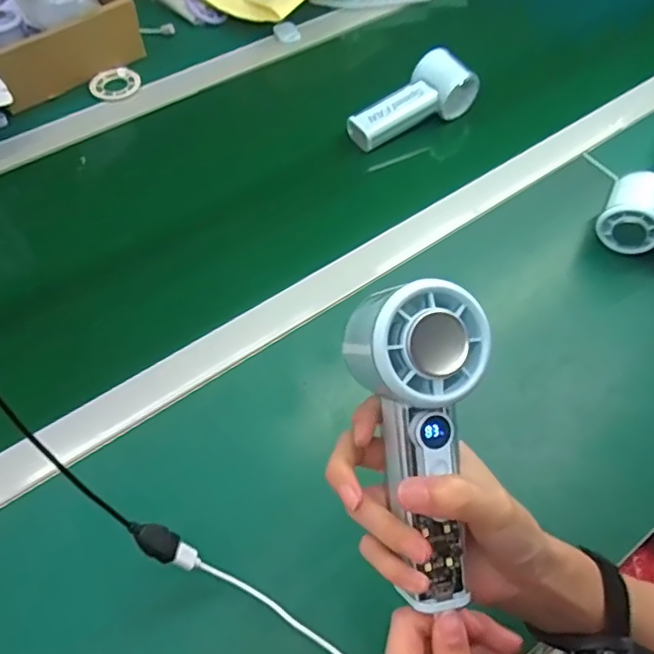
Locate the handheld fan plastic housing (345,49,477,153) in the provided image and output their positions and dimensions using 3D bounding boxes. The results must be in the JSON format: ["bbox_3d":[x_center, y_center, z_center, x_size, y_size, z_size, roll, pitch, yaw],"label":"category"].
[{"bbox_3d":[0.096,-0.249,0.640,0.138,0.048,0.070,-40,66,-23],"label":"handheld fan plastic housing"}]

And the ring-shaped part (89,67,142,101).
[{"bbox_3d":[-0.250,-0.289,0.690,0.056,0.010,0.047,-42,76,-14],"label":"ring-shaped part"}]

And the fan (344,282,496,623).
[{"bbox_3d":[0.048,0.054,0.278,0.062,0.043,0.150,-10,102,-9],"label":"fan"}]

